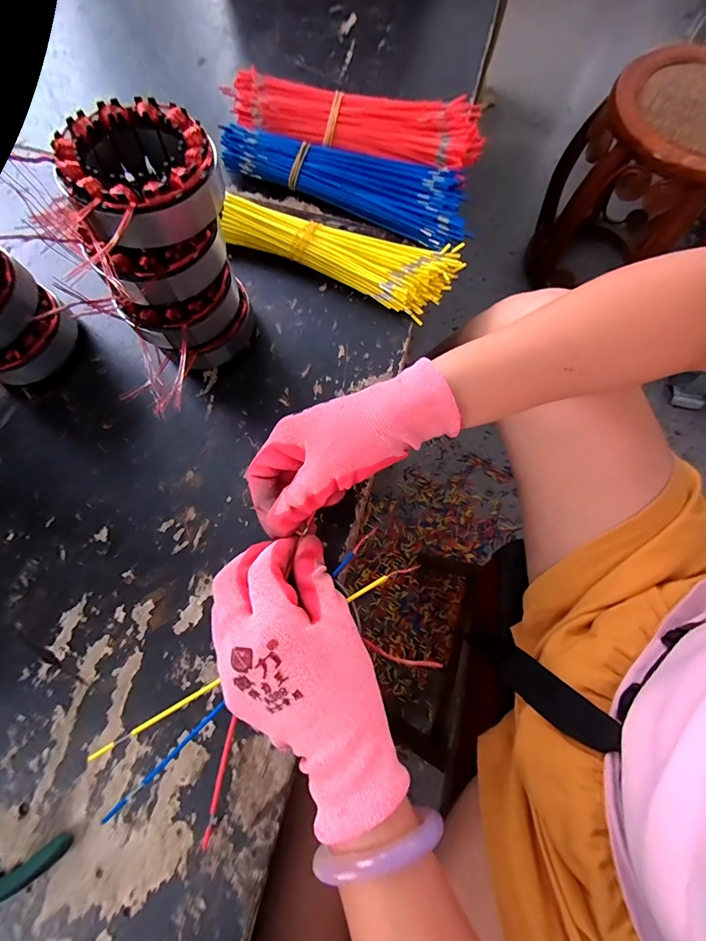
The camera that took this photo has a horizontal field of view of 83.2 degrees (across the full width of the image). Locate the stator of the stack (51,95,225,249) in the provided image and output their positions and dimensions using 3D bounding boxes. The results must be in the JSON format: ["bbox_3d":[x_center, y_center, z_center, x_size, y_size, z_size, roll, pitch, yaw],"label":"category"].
[{"bbox_3d":[-0.123,-0.176,0.233,0.081,0.033,0.083,0,74,-1],"label":"stator of the stack"}]

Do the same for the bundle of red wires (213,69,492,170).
[{"bbox_3d":[0.004,-0.363,0.416,0.263,0.035,0.083,13,75,5],"label":"bundle of red wires"}]

